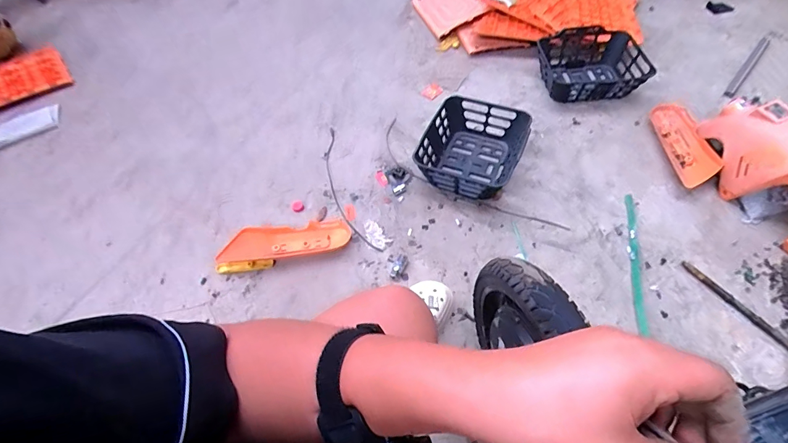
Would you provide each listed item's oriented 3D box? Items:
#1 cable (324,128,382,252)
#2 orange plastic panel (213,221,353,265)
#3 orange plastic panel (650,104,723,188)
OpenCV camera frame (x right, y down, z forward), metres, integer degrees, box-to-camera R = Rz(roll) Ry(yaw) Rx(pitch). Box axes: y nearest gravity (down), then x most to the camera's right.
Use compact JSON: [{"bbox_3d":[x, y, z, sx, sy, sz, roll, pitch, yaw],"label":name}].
[{"bbox_3d":[-0.159,-0.115,1.206,0.074,0.016,0.525,-18,56,-9],"label":"cable"},{"bbox_3d":[-0.299,0.050,1.079,0.352,0.056,0.100,-10,55,-3],"label":"orange plastic panel"},{"bbox_3d":[0.900,-0.255,1.209,0.113,0.041,0.360,-8,51,17],"label":"orange plastic panel"}]

